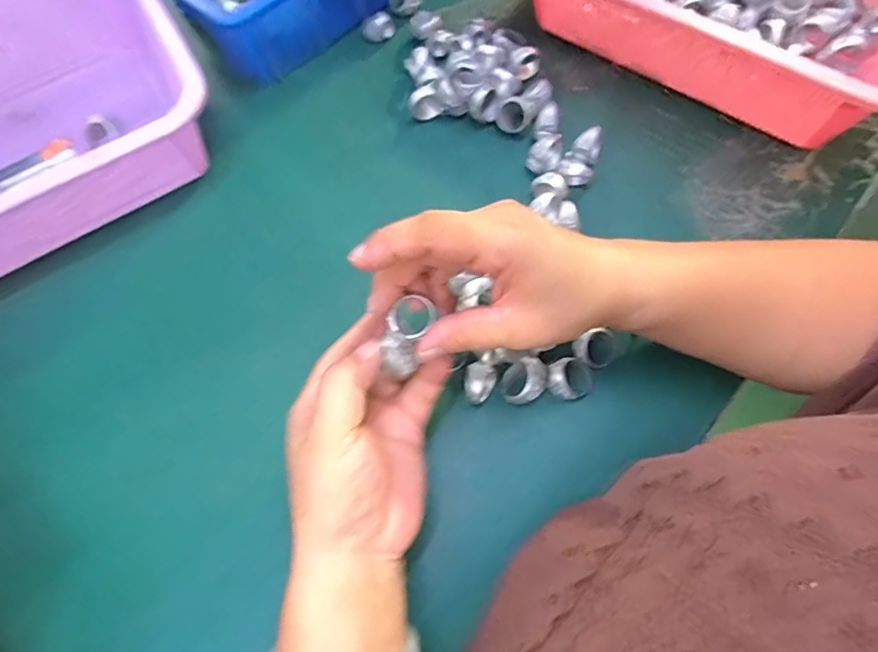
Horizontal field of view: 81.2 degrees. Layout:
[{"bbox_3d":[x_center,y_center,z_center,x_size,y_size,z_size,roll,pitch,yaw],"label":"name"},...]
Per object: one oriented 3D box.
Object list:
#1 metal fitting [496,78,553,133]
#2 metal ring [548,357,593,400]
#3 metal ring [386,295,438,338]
[{"bbox_3d":[0.069,-0.171,0.397,0.028,0.017,0.049,40,76,15],"label":"metal fitting"},{"bbox_3d":[0.082,0.032,0.322,0.028,0.012,0.026,-1,70,3],"label":"metal ring"},{"bbox_3d":[-0.014,-0.004,0.258,0.019,0.005,0.022,40,76,16],"label":"metal ring"}]

